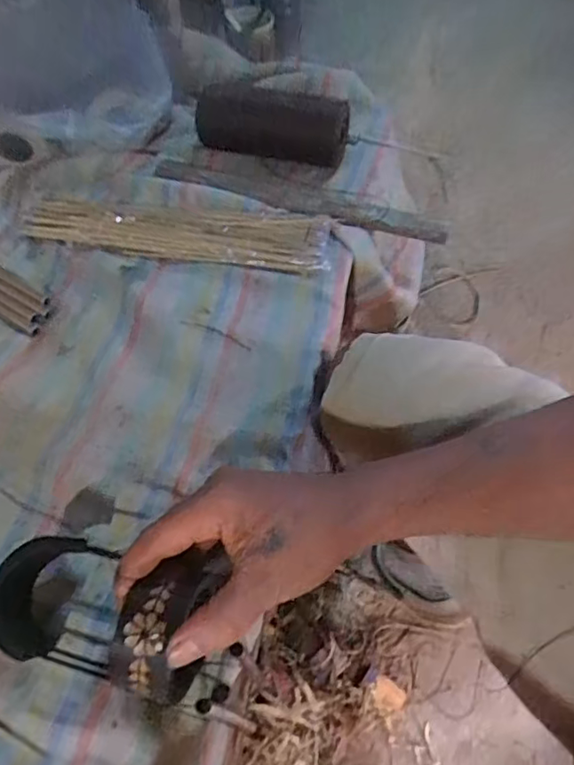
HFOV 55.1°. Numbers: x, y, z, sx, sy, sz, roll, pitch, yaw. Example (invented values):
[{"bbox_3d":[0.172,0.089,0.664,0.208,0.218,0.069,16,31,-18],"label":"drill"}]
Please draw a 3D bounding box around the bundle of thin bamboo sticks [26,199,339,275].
[{"bbox_3d":[-0.110,-0.142,0.518,0.292,0.020,0.063,9,58,7],"label":"bundle of thin bamboo sticks"}]

